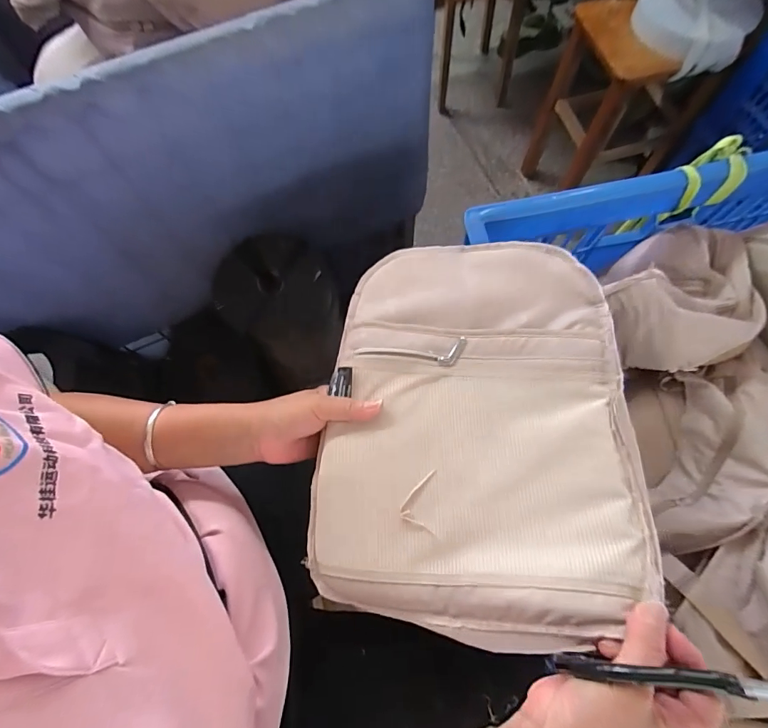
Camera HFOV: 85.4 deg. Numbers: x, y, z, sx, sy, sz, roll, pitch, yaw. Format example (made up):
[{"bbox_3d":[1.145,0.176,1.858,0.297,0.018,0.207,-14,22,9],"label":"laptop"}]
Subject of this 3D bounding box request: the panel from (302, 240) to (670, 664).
[{"bbox_3d":[0.083,0.040,0.388,0.270,0.065,0.374,7,71,4],"label":"panel"}]

